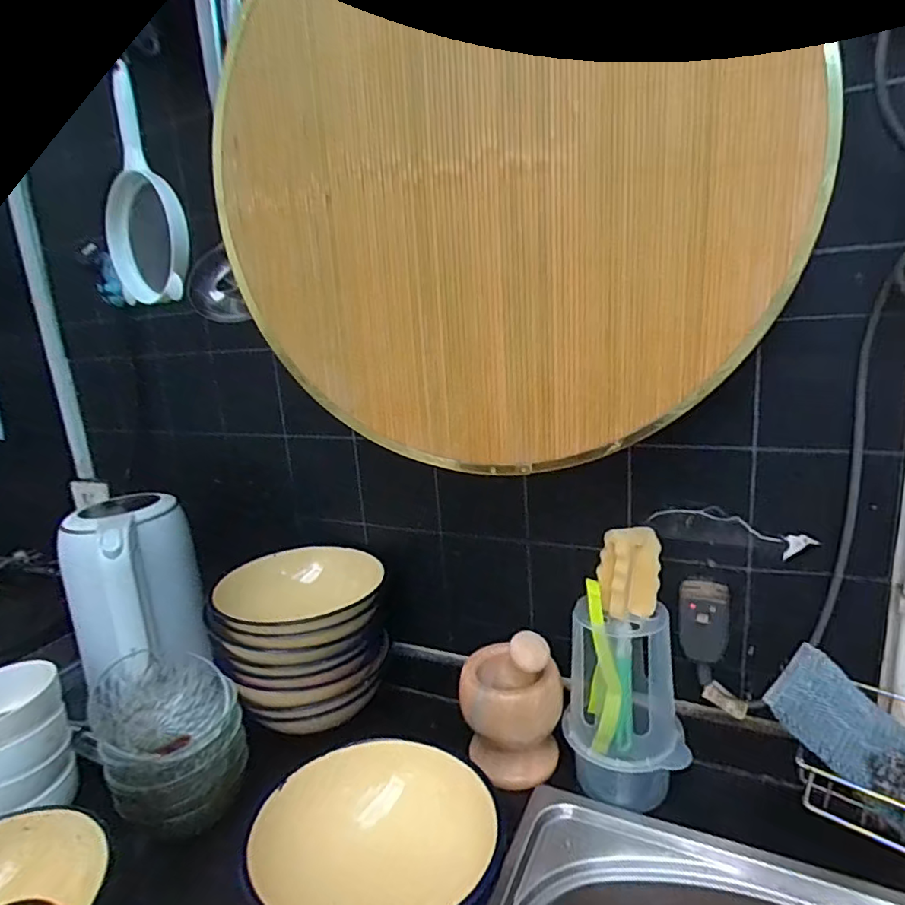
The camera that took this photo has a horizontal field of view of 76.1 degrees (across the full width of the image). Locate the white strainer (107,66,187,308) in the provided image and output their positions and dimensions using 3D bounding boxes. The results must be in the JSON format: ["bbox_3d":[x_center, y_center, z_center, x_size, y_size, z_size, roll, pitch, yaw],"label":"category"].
[{"bbox_3d":[-0.309,-0.254,0.570,0.049,0.196,0.111,-16,18,-38],"label":"white strainer"}]

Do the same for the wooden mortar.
[{"bbox_3d":[0.060,0.253,0.598,0.106,0.149,0.091,-3,14,5],"label":"wooden mortar"}]

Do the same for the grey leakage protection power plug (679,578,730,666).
[{"bbox_3d":[0.237,0.159,0.547,0.041,0.068,0.031,0,15,17],"label":"grey leakage protection power plug"}]

